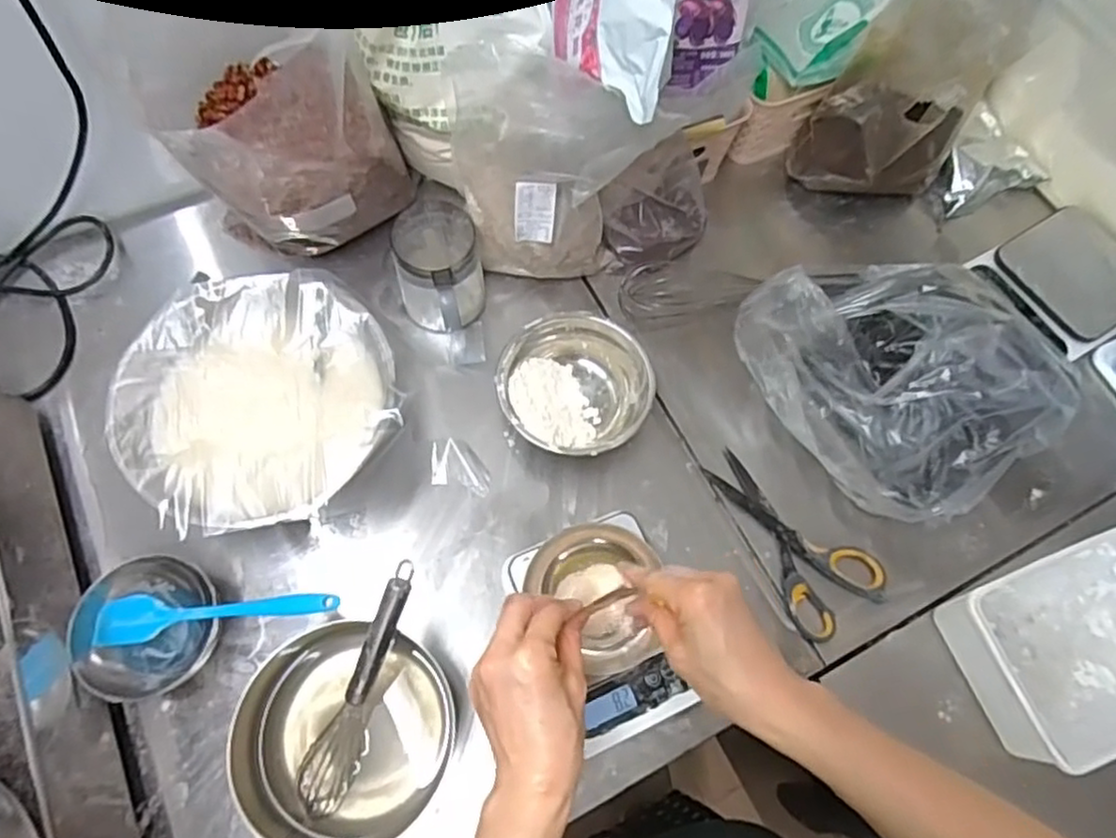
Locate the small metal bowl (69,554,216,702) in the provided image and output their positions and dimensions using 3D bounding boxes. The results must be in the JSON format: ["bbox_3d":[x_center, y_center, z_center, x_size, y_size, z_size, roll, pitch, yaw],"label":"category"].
[{"bbox_3d":[-0.337,0.173,0.563,0.108,0.055,0.103,1,67,-3],"label":"small metal bowl"}]

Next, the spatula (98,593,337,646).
[{"bbox_3d":[-0.277,0.152,0.545,0.186,0.029,0.037,-6,68,-6],"label":"spatula"}]

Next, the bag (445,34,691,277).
[{"bbox_3d":[-0.002,-0.239,0.639,0.191,0.222,0.101,7,67,0],"label":"bag"}]

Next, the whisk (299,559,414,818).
[{"bbox_3d":[-0.150,0.202,0.515,0.037,0.036,0.206,23,99,7],"label":"whisk"}]

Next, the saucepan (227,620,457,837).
[{"bbox_3d":[-0.166,0.308,0.491,0.152,0.103,0.308,6,67,-1],"label":"saucepan"}]

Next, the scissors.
[{"bbox_3d":[0.222,0.106,0.640,0.097,0.009,0.184,-28,71,-14],"label":"scissors"}]

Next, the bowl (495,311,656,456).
[{"bbox_3d":[0.016,-0.029,0.663,0.141,0.055,0.143,1,67,-3],"label":"bowl"}]

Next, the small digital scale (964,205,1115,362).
[{"bbox_3d":[0.569,-0.156,0.741,0.155,0.036,0.148,-27,71,-13],"label":"small digital scale"}]

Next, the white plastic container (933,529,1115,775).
[{"bbox_3d":[0.465,0.194,0.585,0.214,0.079,0.150,-19,70,-11],"label":"white plastic container"}]

